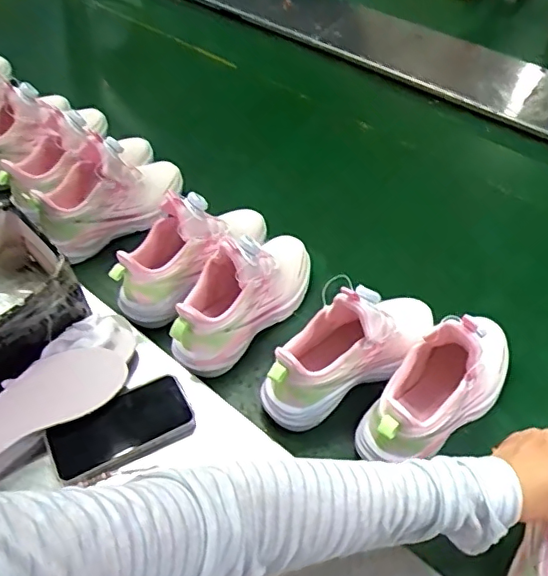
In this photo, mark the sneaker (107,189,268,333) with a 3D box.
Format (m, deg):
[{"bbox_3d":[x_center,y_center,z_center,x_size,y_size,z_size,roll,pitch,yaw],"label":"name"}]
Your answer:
[{"bbox_3d":[-0.109,-0.066,0.743,0.072,0.122,0.240,32,55,27],"label":"sneaker"}]

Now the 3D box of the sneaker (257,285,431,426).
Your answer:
[{"bbox_3d":[0.093,0.054,0.648,0.243,0.123,0.074,-28,52,-23],"label":"sneaker"}]

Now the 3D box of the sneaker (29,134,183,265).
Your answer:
[{"bbox_3d":[-0.236,-0.144,0.833,0.235,0.134,0.092,-35,55,-28],"label":"sneaker"}]

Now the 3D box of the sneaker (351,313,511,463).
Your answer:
[{"bbox_3d":[0.197,0.096,0.620,0.241,0.135,0.078,-29,52,-24],"label":"sneaker"}]

